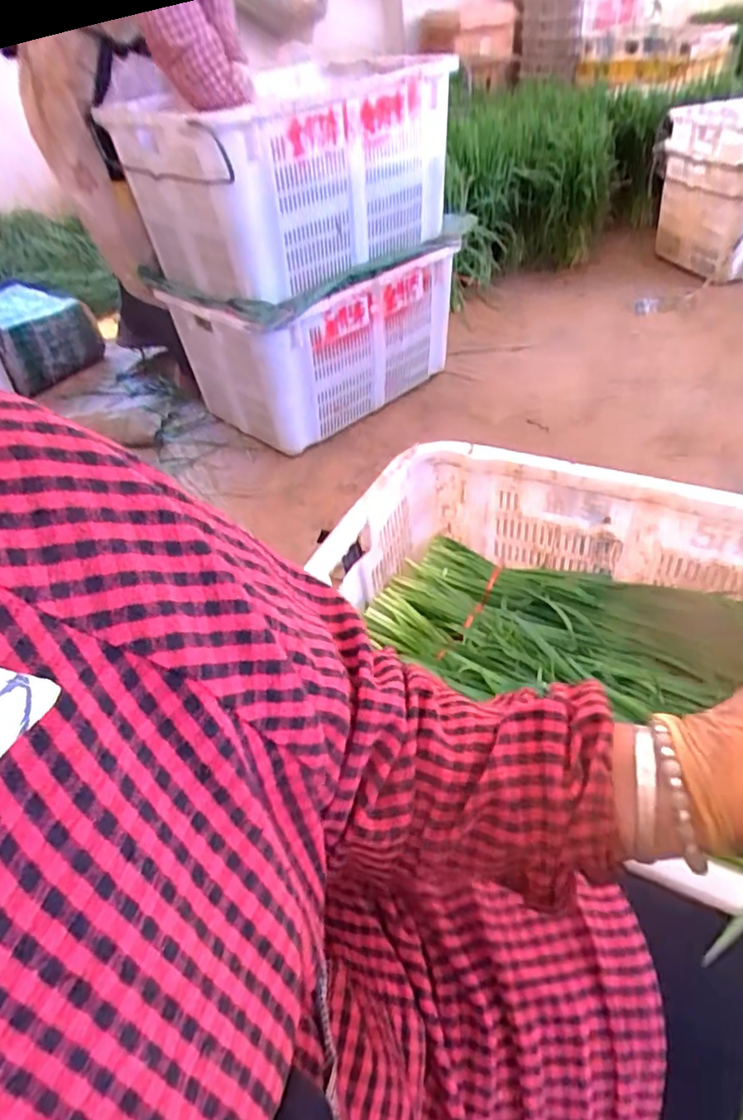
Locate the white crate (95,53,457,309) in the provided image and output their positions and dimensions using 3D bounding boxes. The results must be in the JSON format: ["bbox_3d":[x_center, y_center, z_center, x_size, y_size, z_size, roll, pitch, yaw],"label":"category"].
[{"bbox_3d":[-0.182,-0.875,1.396,0.448,0.355,0.608,26,52,31],"label":"white crate"}]

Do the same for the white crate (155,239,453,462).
[{"bbox_3d":[-0.131,-0.586,1.635,0.448,0.346,0.625,27,53,31],"label":"white crate"}]

